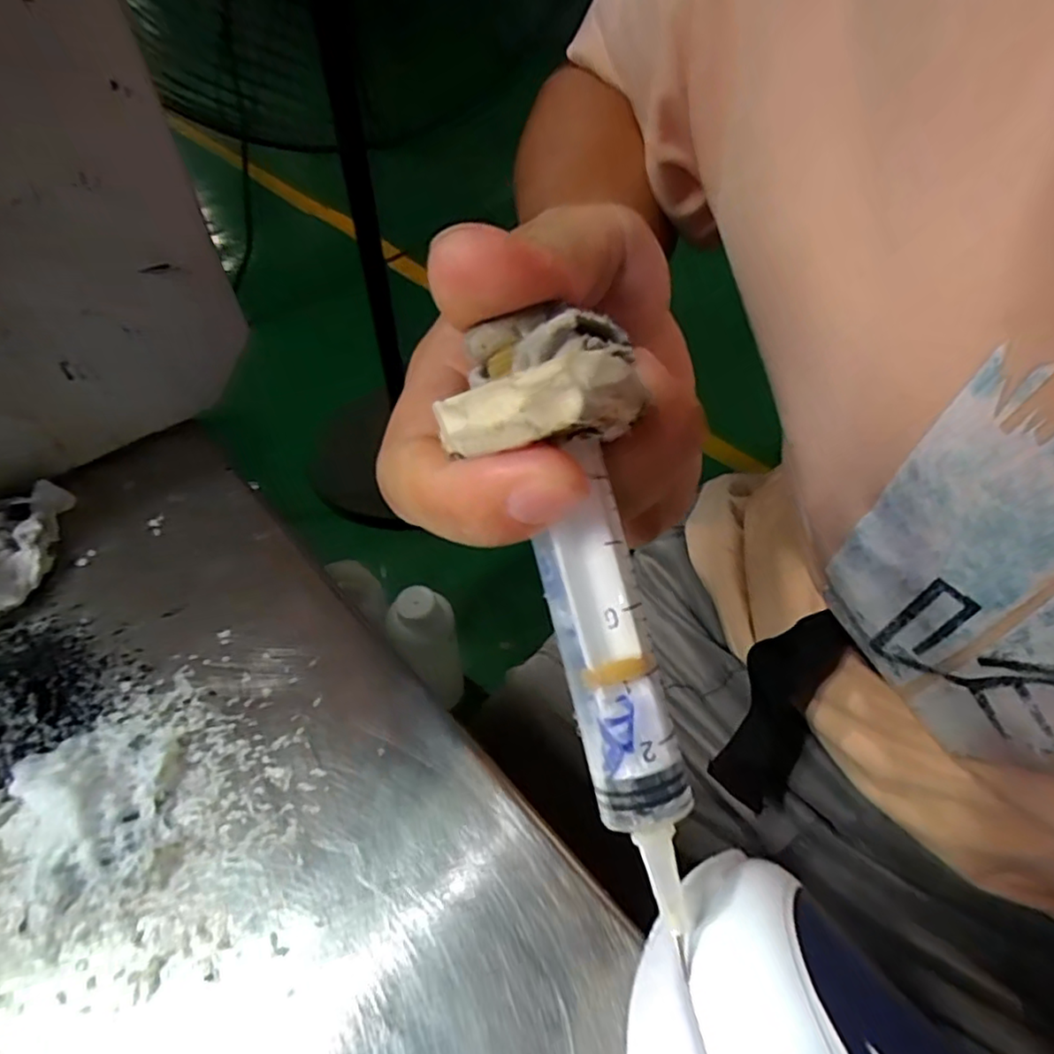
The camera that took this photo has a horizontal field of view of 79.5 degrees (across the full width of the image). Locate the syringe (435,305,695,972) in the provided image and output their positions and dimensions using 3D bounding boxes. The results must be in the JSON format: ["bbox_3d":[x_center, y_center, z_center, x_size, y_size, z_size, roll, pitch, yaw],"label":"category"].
[{"bbox_3d":[0.012,0.018,0.108,0.029,0.023,0.108,-16,97,-13],"label":"syringe"}]

